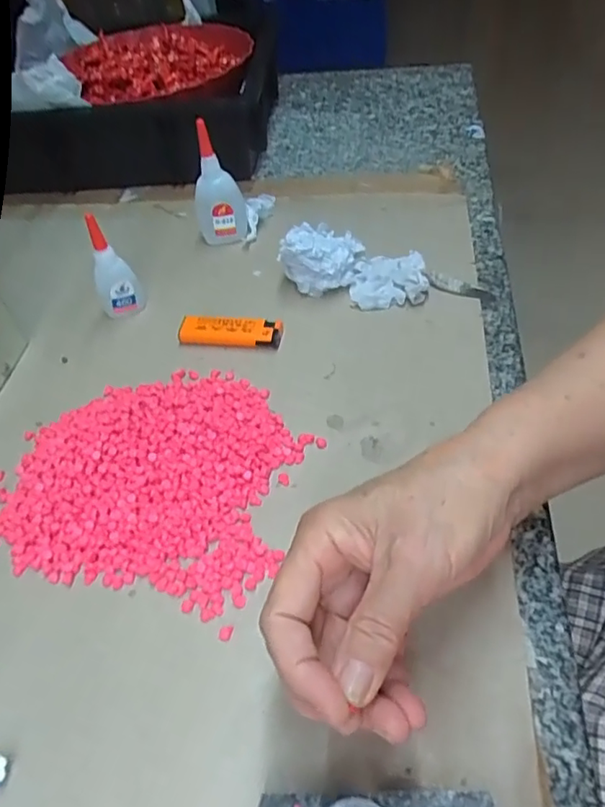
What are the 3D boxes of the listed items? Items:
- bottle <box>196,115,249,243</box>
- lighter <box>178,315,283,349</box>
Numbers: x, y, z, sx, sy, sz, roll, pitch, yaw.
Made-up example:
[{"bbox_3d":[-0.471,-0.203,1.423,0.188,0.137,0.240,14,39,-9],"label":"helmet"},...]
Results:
[{"bbox_3d":[-0.077,-0.193,0.513,0.043,0.104,0.033,-15,48,-6],"label":"bottle"},{"bbox_3d":[-0.057,-0.057,0.447,0.082,0.016,0.021,5,49,11],"label":"lighter"}]

